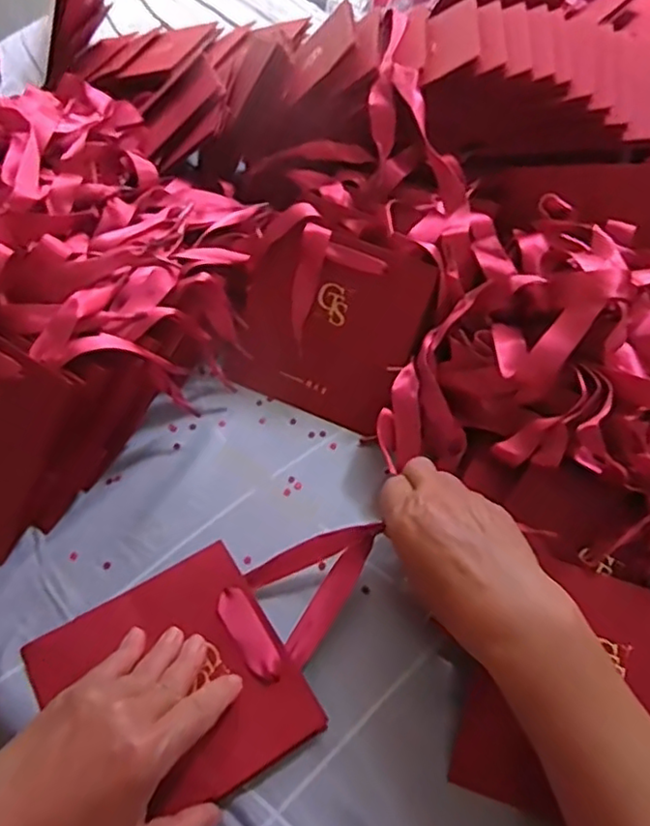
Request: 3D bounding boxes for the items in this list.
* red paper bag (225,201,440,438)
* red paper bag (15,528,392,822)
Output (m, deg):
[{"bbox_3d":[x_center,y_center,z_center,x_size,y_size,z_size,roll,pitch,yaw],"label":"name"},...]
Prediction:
[{"bbox_3d":[0.001,-0.069,0.497,0.139,0.144,0.018,26,16,10],"label":"red paper bag"},{"bbox_3d":[-0.057,0.143,0.395,0.214,0.023,0.138,-27,59,-20],"label":"red paper bag"}]

